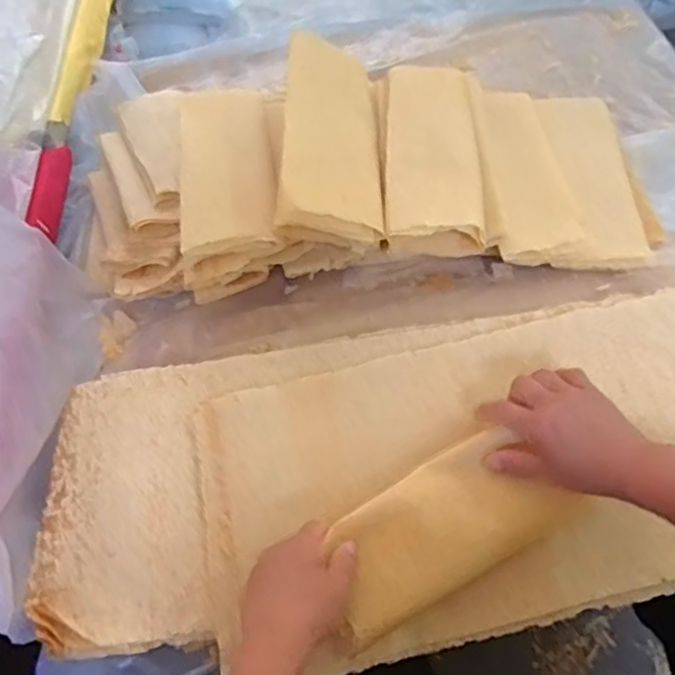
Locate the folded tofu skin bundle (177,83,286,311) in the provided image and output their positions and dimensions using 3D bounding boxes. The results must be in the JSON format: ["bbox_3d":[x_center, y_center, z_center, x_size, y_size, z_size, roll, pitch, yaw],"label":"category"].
[{"bbox_3d":[-0.132,-0.185,0.760,0.110,0.072,0.265,-5,65,-3],"label":"folded tofu skin bundle"}]

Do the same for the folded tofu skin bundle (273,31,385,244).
[{"bbox_3d":[-0.006,-0.228,0.719,0.107,0.059,0.263,0,64,1],"label":"folded tofu skin bundle"}]

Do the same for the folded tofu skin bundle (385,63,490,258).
[{"bbox_3d":[0.113,-0.220,0.749,0.115,0.069,0.272,0,58,5],"label":"folded tofu skin bundle"}]

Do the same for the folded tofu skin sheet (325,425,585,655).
[{"bbox_3d":[0.089,0.160,0.541,0.211,0.015,0.099,-26,77,-14],"label":"folded tofu skin sheet"}]

